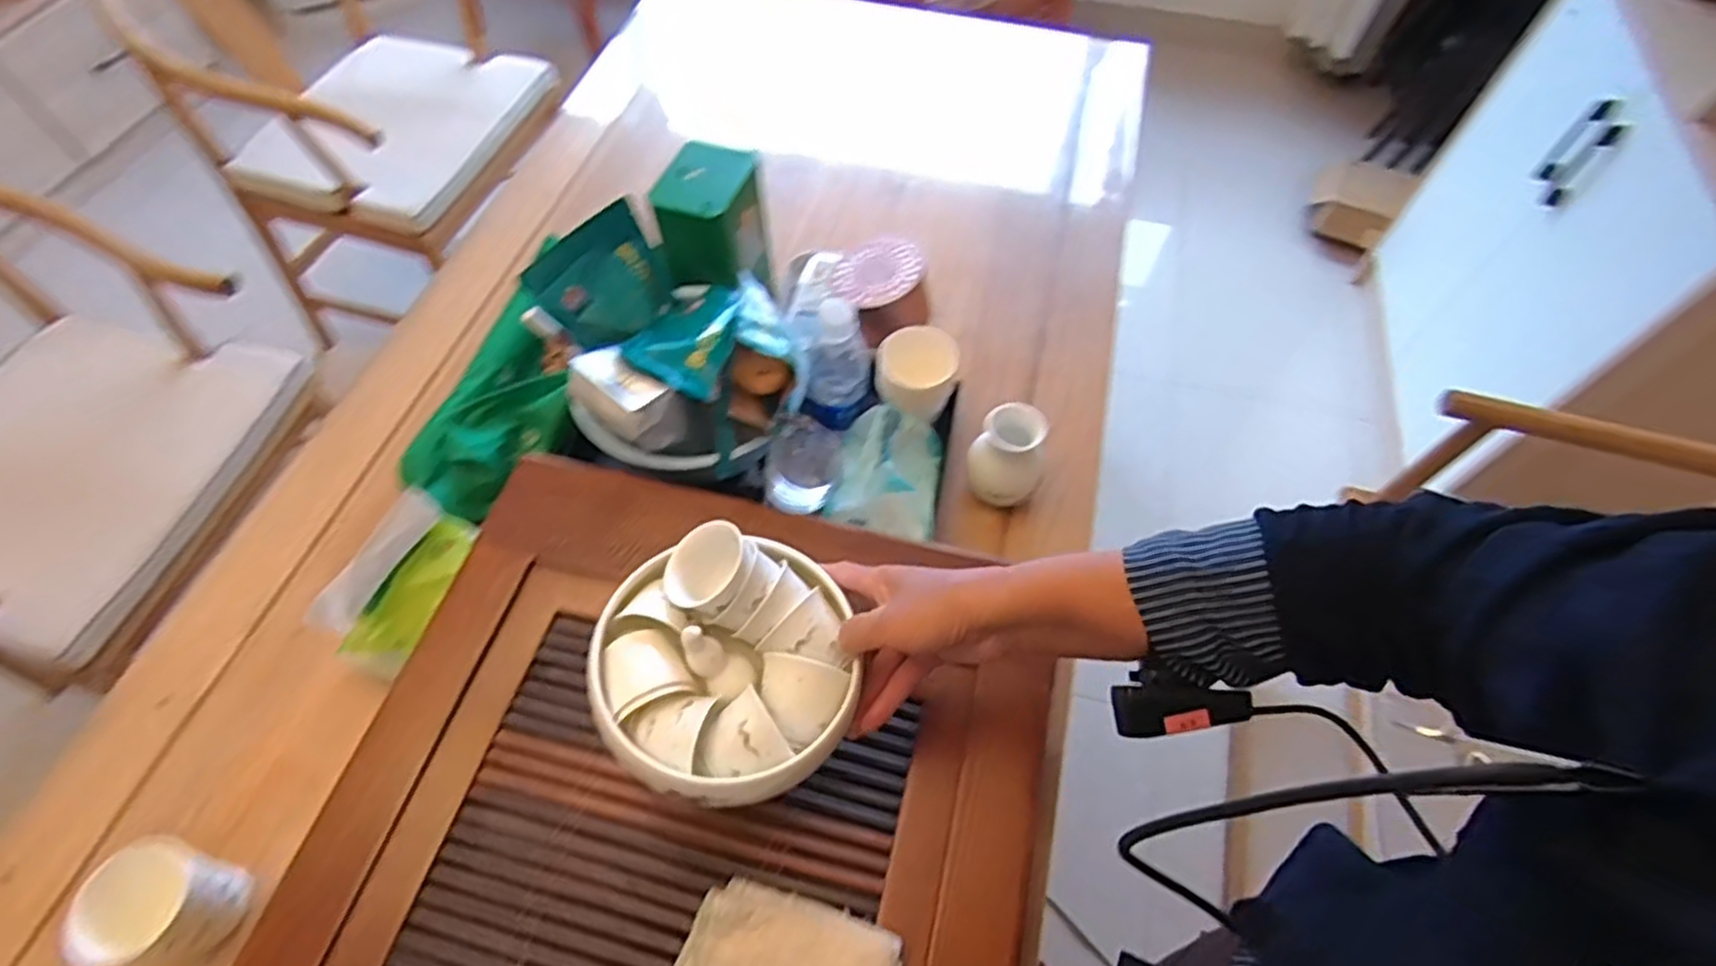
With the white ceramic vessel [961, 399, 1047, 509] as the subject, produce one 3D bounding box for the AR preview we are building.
[{"bbox_3d":[0.142,-0.021,0.745,0.072,0.104,0.065,18,60,10],"label":"white ceramic vessel"}]

